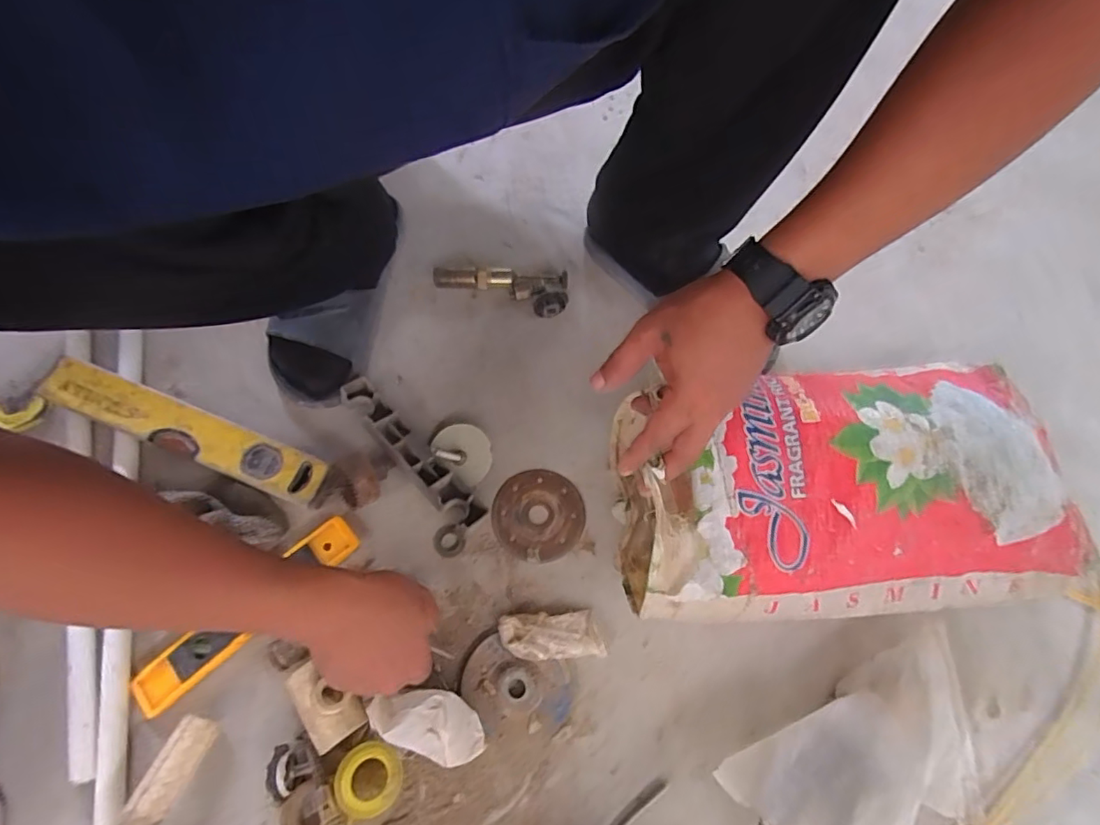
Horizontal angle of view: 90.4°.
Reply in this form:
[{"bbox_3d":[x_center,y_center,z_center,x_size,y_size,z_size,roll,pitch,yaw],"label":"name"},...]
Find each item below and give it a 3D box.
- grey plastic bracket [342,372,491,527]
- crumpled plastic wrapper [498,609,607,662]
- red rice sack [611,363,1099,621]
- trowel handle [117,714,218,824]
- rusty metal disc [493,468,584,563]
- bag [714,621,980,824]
[{"bbox_3d":[-0.142,0.039,0.546,0.033,0.036,0.196,-42,77,-14],"label":"grey plastic bracket"},{"bbox_3d":[0.002,0.204,0.499,0.093,0.022,0.038,-2,71,-2],"label":"crumpled plastic wrapper"},{"bbox_3d":[0.255,0.066,0.480,0.390,0.141,0.208,-6,75,-2],"label":"red rice sack"},{"bbox_3d":[-0.305,0.292,0.437,0.030,0.018,0.087,18,53,4],"label":"trowel handle"},{"bbox_3d":[-0.011,0.102,0.543,0.088,0.004,0.088,0,71,-1],"label":"rusty metal disc"},{"bbox_3d":[0.272,0.296,0.442,0.231,0.080,0.138,-26,75,-9],"label":"bag"}]

